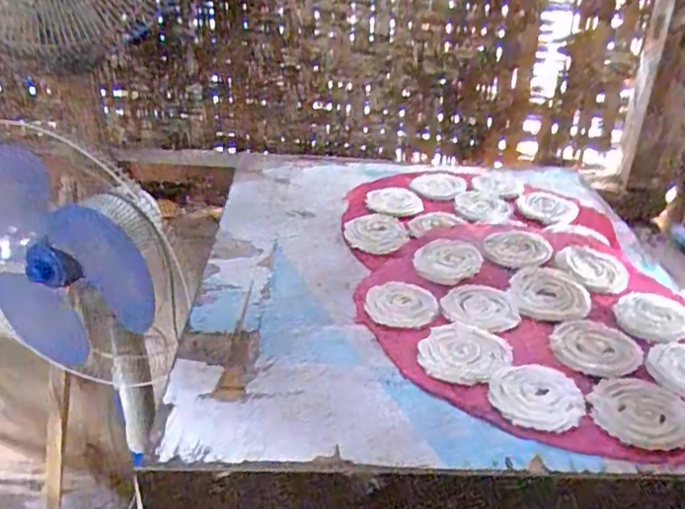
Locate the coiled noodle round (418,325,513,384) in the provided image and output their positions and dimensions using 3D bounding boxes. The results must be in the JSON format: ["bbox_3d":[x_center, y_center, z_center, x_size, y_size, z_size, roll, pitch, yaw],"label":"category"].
[{"bbox_3d":[0.111,0.089,0.555,0.078,0.005,0.074,1,35,-1],"label":"coiled noodle round"}]

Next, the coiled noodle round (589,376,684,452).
[{"bbox_3d":[0.245,0.127,0.501,0.077,0.004,0.080,1,35,-1],"label":"coiled noodle round"}]

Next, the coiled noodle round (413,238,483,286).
[{"bbox_3d":[0.118,0.004,0.688,0.070,0.006,0.088,17,37,21],"label":"coiled noodle round"}]

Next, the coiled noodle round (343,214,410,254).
[{"bbox_3d":[0.041,-0.025,0.747,0.075,0.007,0.078,1,35,-1],"label":"coiled noodle round"}]

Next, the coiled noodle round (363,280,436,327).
[{"bbox_3d":[0.059,0.048,0.621,0.071,0.004,0.072,1,35,-1],"label":"coiled noodle round"}]

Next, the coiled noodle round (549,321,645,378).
[{"bbox_3d":[0.235,0.086,0.570,0.076,0.006,0.088,27,42,32],"label":"coiled noodle round"}]

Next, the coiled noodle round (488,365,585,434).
[{"bbox_3d":[0.163,0.118,0.512,0.073,0.005,0.071,1,35,-1],"label":"coiled noodle round"}]

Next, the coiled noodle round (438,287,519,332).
[{"bbox_3d":[0.139,0.053,0.618,0.076,0.008,0.072,1,35,-1],"label":"coiled noodle round"}]

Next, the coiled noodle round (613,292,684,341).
[{"bbox_3d":[0.315,0.060,0.617,0.073,0.009,0.084,17,38,22],"label":"coiled noodle round"}]

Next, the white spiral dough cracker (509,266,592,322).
[{"bbox_3d":[0.217,0.041,0.638,0.078,0.011,0.078,7,35,8],"label":"white spiral dough cracker"}]

